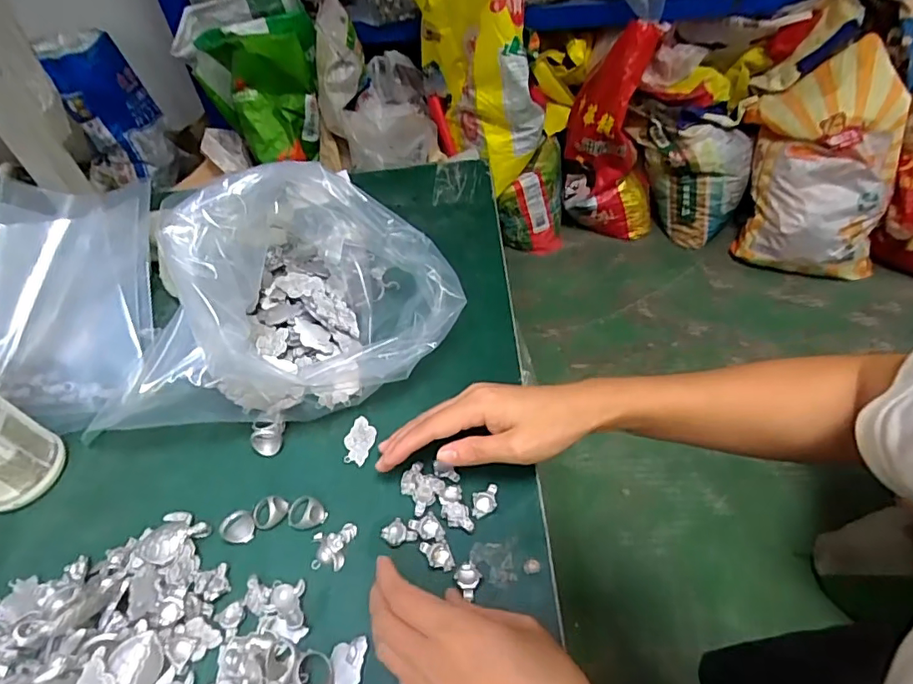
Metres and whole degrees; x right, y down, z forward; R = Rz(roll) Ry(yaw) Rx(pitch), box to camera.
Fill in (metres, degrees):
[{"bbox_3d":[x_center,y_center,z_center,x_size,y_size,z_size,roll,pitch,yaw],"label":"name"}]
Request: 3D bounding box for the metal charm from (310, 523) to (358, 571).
[{"bbox_3d":[-0.085,0.138,0.367,0.027,0.005,0.032,6,50,8],"label":"metal charm"}]

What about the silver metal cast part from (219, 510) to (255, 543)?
[{"bbox_3d":[-0.149,0.127,0.367,0.015,0.022,0.022,32,58,26],"label":"silver metal cast part"}]

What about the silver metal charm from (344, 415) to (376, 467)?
[{"bbox_3d":[-0.075,0.076,0.417,0.022,0.006,0.039,12,51,13],"label":"silver metal charm"}]

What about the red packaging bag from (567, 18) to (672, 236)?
[{"bbox_3d":[0.459,-0.572,1.540,0.268,0.581,0.252,6,50,9],"label":"red packaging bag"}]

